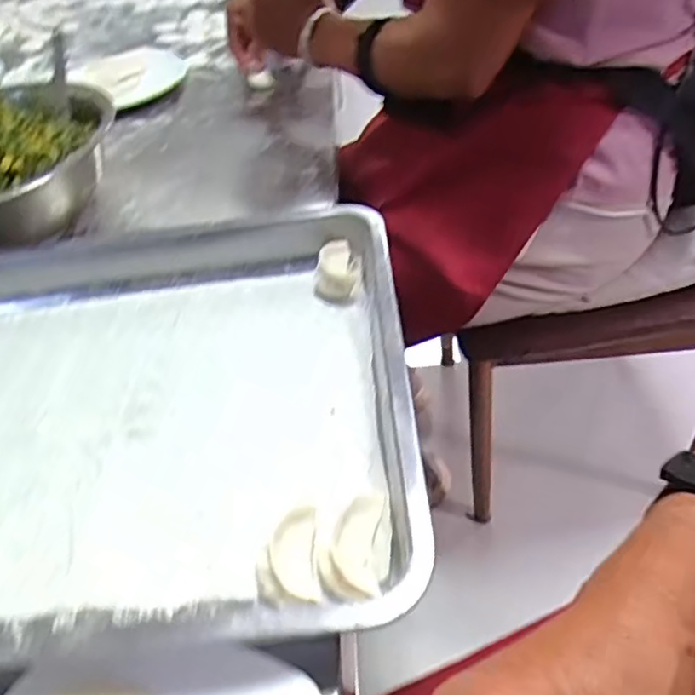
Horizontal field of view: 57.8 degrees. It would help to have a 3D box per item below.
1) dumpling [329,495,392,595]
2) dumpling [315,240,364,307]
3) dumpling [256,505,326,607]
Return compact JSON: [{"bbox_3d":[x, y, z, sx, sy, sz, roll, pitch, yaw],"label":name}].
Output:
[{"bbox_3d":[0.008,0.108,0.341,0.028,0.024,0.054,1,45,9],"label":"dumpling"},{"bbox_3d":[-0.007,-0.064,0.510,0.037,0.036,0.053,-1,45,7],"label":"dumpling"},{"bbox_3d":[-0.031,0.115,0.340,0.032,0.030,0.049,-4,45,4],"label":"dumpling"}]

